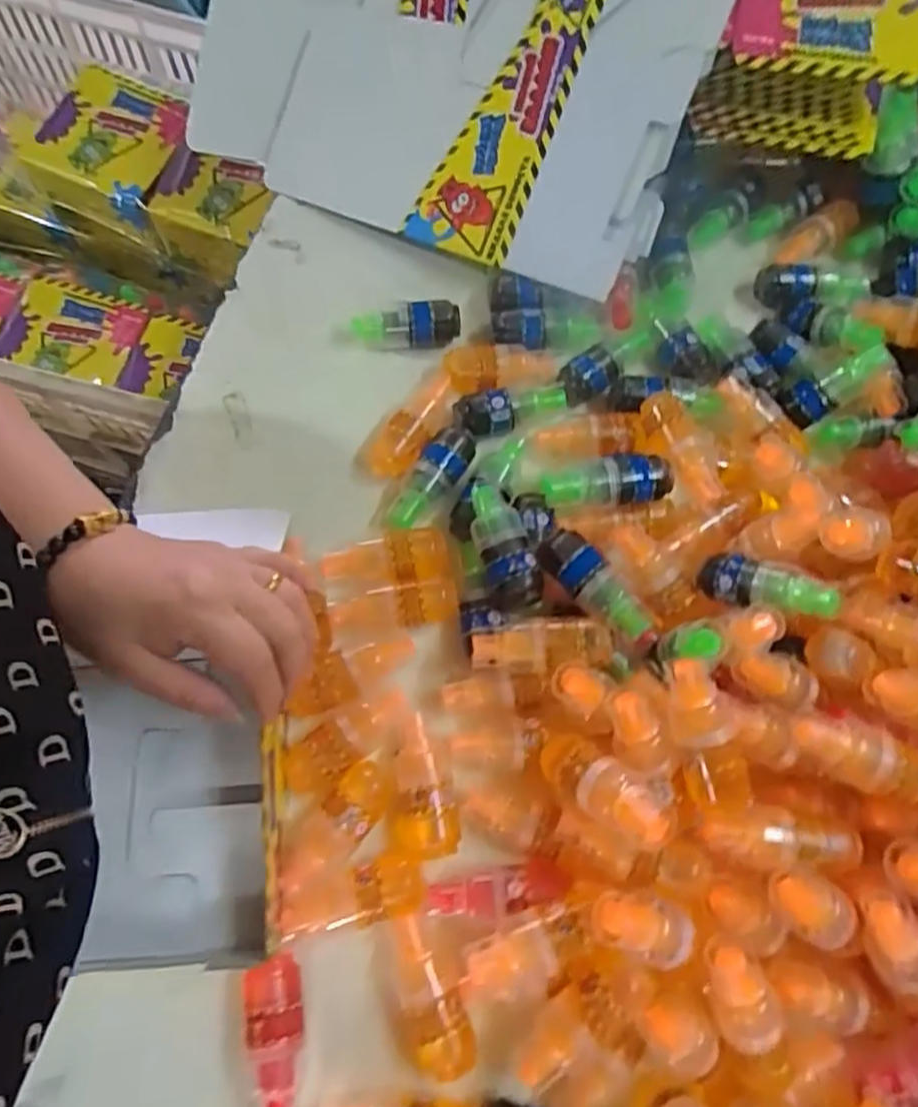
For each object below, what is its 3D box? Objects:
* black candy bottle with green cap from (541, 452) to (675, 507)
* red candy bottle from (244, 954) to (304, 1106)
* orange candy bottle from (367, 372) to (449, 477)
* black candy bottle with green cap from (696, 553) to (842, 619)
[{"bbox_3d":[0.094,-0.045,0.450,0.081,0.026,0.029,-3,70,-4],"label":"black candy bottle with green cap"},{"bbox_3d":[-0.091,0.248,0.361,0.026,0.035,0.075,-8,70,-6],"label":"red candy bottle"},{"bbox_3d":[-0.029,-0.088,0.482,0.029,0.024,0.084,36,72,10],"label":"orange candy bottle"},{"bbox_3d":[0.179,0.021,0.417,0.078,0.025,0.025,15,66,37],"label":"black candy bottle with green cap"}]

